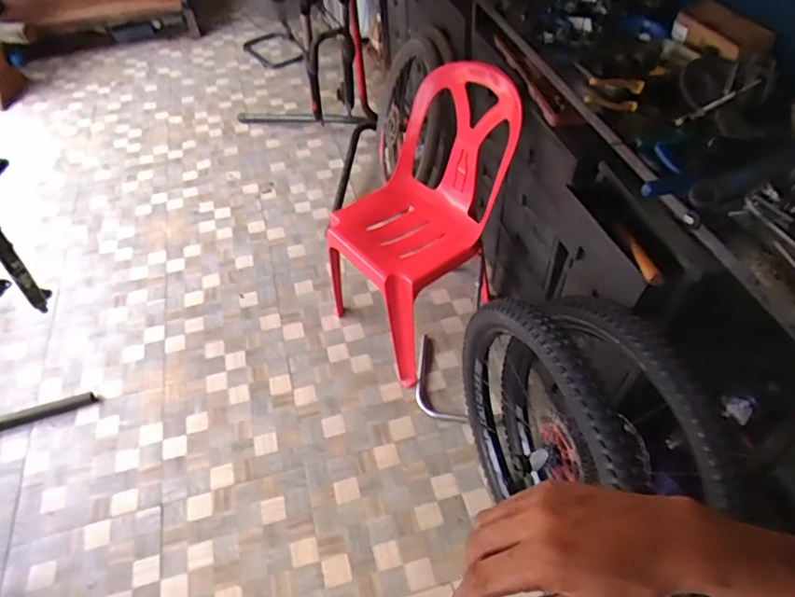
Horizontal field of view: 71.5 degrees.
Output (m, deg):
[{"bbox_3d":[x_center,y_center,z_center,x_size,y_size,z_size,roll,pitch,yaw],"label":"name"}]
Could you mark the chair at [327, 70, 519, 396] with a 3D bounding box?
[{"bbox_3d":[0.055,-0.240,1.641,0.397,0.729,0.522,35,59,29],"label":"chair"}]

